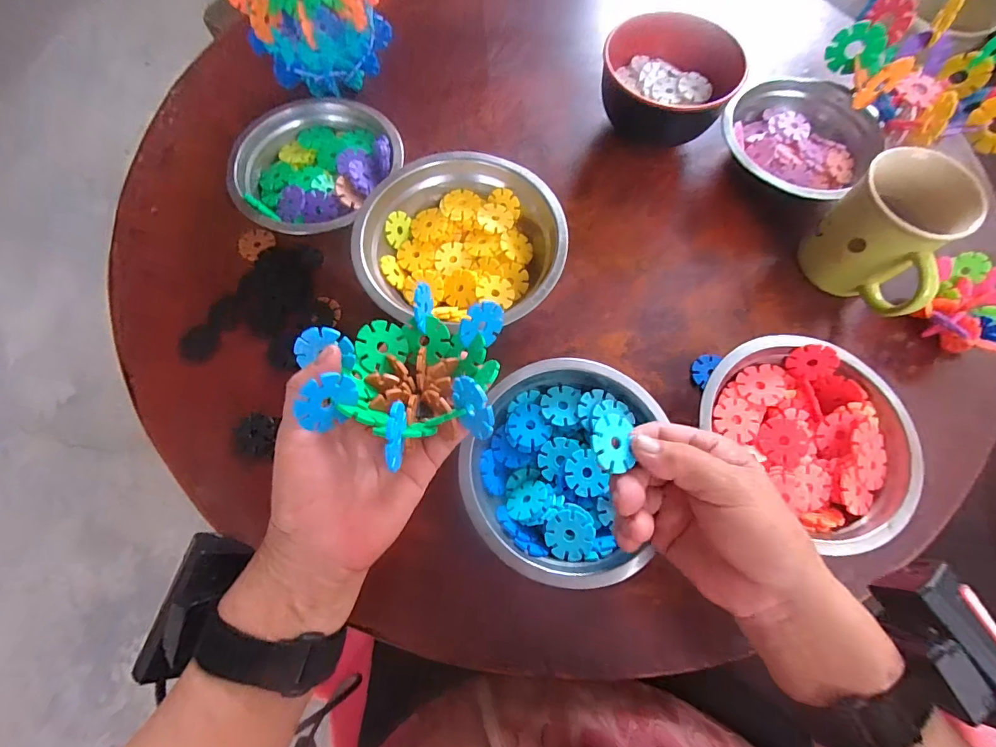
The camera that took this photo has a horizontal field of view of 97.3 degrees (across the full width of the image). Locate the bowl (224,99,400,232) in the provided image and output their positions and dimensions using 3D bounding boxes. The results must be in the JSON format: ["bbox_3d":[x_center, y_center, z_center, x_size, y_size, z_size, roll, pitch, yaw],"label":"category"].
[{"bbox_3d":[-0.160,-0.178,0.392,0.127,0.050,0.137,0,71,-1],"label":"bowl"}]

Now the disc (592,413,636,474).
[{"bbox_3d":[0.064,0.038,0.243,0.026,0.004,0.031,13,71,-21],"label":"disc"}]

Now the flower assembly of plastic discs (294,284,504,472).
[{"bbox_3d":[-0.055,0.005,0.251,0.111,0.058,0.121,2,44,-4],"label":"flower assembly of plastic discs"}]

